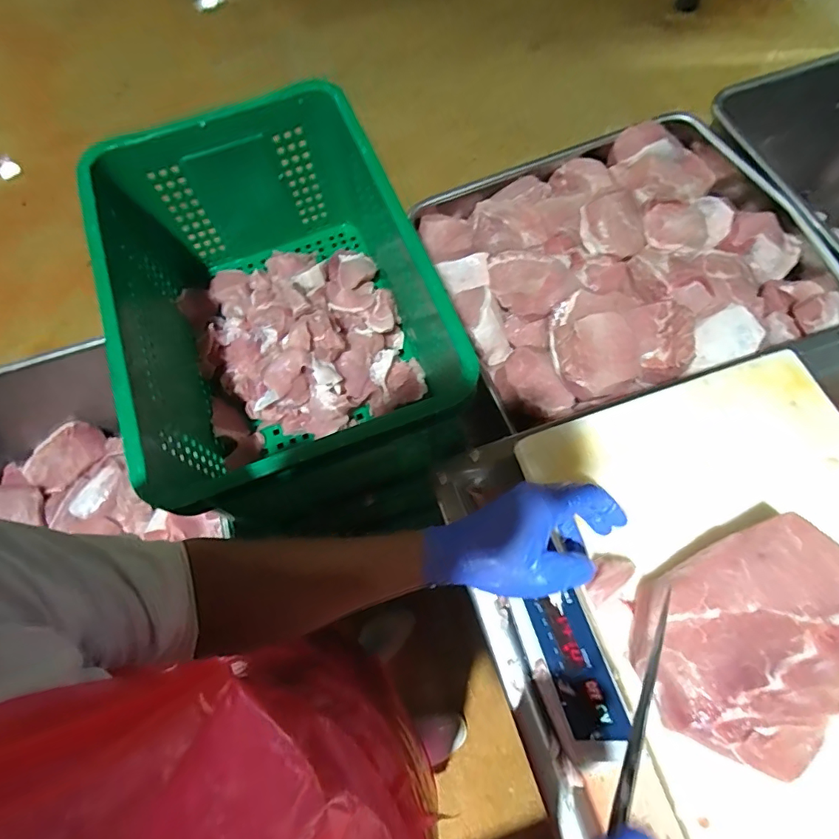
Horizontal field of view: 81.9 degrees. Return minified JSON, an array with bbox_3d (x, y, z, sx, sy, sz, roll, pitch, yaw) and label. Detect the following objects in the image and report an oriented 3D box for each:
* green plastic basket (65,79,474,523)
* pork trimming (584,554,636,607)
[{"bbox_3d":[-0.178,-0.147,0.675,0.393,0.267,0.513,-20,69,-6],"label":"green plastic basket"},{"bbox_3d":[0.157,0.130,0.401,0.048,0.025,0.029,-35,72,-11],"label":"pork trimming"}]

